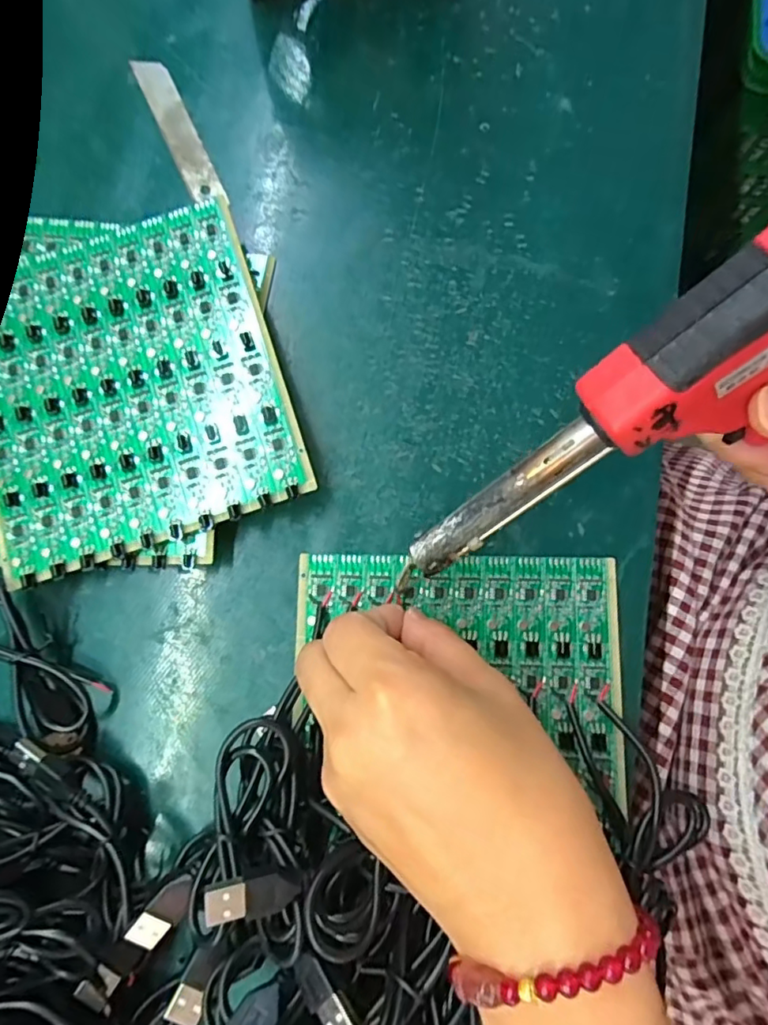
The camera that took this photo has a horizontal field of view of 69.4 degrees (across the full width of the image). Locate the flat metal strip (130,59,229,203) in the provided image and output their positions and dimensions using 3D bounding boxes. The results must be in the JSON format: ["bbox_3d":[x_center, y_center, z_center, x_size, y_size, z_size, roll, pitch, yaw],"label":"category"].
[{"bbox_3d":[-0.110,-0.205,0.297,0.018,0.004,0.092,-26,82,-2],"label":"flat metal strip"}]

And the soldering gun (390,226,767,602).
[{"bbox_3d":[0.075,-0.025,0.199,0.173,0.034,0.040,-38,80,25],"label":"soldering gun"}]

